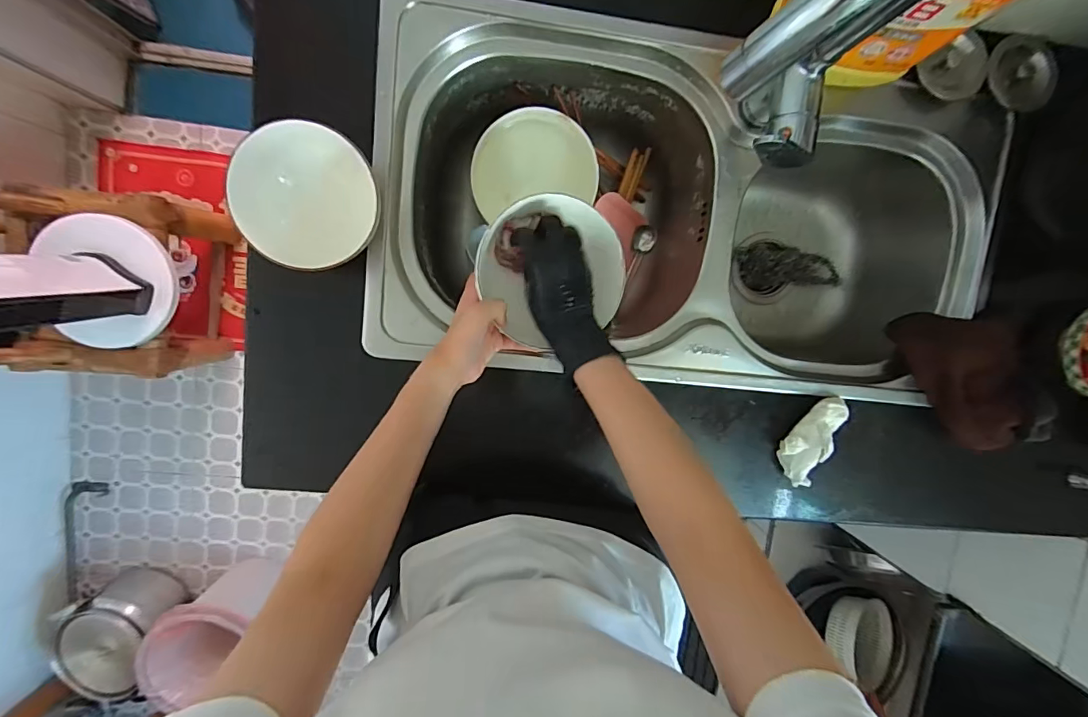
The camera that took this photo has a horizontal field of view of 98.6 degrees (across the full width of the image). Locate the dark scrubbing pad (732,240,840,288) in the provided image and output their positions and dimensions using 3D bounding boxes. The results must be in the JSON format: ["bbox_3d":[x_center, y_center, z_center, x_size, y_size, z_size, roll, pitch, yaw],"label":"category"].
[{"bbox_3d":[0.362,-0.137,0.707,0.148,0.028,0.065,12,97,7],"label":"dark scrubbing pad"}]

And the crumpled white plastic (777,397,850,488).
[{"bbox_3d":[0.314,0.095,0.542,0.046,0.036,0.109,27,95,-9],"label":"crumpled white plastic"}]

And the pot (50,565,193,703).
[{"bbox_3d":[-1.060,0.681,1.189,0.194,0.203,0.231,14,96,-7],"label":"pot"}]

